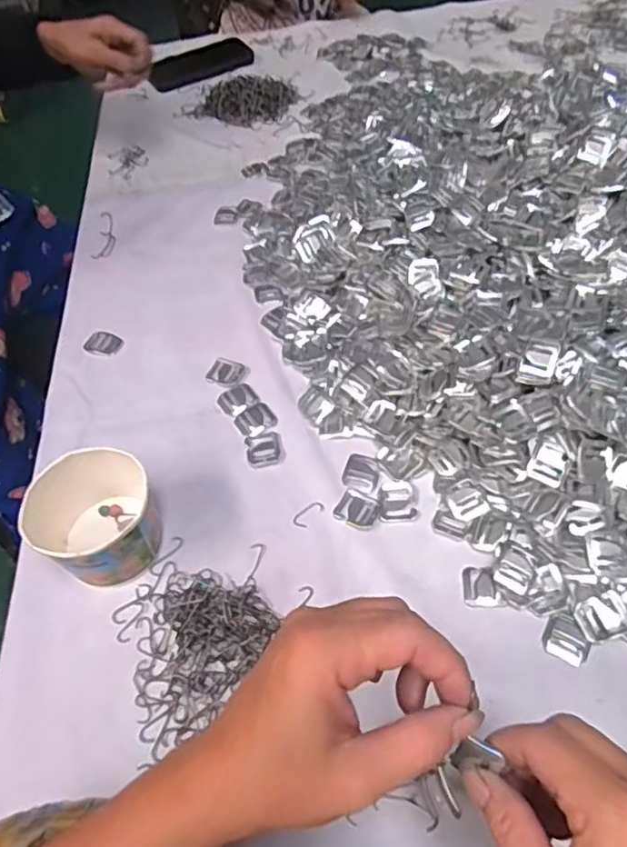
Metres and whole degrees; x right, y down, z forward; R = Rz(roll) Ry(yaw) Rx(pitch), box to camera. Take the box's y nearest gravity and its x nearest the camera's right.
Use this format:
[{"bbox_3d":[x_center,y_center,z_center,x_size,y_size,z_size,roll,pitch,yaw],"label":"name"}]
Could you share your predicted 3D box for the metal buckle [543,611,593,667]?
[{"bbox_3d":[0.185,0.157,0.452,0.032,0.006,0.031,25,60,21],"label":"metal buckle"}]

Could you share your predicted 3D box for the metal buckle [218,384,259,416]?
[{"bbox_3d":[-0.074,-0.025,0.607,0.034,0.004,0.031,-34,58,-19],"label":"metal buckle"}]

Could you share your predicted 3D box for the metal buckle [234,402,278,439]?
[{"bbox_3d":[-0.055,-0.004,0.591,0.037,0.004,0.035,-35,59,-19],"label":"metal buckle"}]

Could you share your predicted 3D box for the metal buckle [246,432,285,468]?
[{"bbox_3d":[-0.045,0.023,0.568,0.034,0.004,0.034,-17,55,-8],"label":"metal buckle"}]

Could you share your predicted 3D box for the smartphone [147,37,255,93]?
[{"bbox_3d":[-0.194,-0.615,1.058,0.180,0.011,0.102,-25,56,-13],"label":"smartphone"}]

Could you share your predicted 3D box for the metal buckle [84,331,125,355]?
[{"bbox_3d":[-0.224,-0.086,0.664,0.038,0.007,0.031,3,54,7],"label":"metal buckle"}]

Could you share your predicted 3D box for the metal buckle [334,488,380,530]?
[{"bbox_3d":[0.038,0.072,0.523,0.034,0.004,0.031,22,59,19],"label":"metal buckle"}]

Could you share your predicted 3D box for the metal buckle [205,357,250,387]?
[{"bbox_3d":[-0.086,-0.052,0.624,0.038,0.004,0.033,18,57,17],"label":"metal buckle"}]

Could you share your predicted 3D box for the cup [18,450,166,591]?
[{"bbox_3d":[-0.168,0.076,0.485,0.089,0.070,0.089,-2,54,3],"label":"cup"}]

